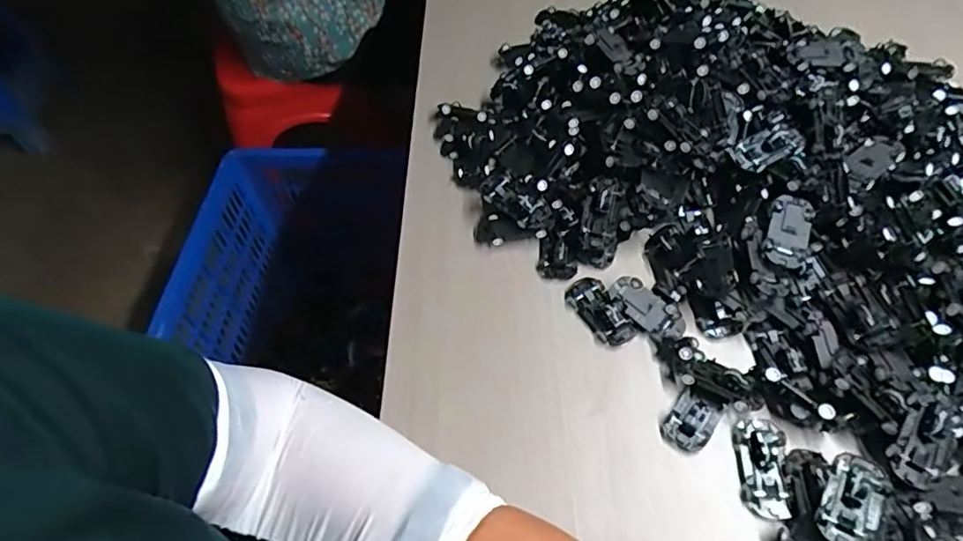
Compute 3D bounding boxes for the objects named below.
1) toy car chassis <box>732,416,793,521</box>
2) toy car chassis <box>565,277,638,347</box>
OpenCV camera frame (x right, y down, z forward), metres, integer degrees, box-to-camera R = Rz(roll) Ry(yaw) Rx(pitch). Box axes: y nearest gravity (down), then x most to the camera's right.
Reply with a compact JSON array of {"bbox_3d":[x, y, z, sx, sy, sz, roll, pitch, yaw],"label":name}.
[{"bbox_3d":[0.190,0.132,0.388,0.032,0.011,0.063,10,57,9],"label":"toy car chassis"},{"bbox_3d":[0.095,0.031,0.462,0.031,0.015,0.064,-25,58,-14],"label":"toy car chassis"}]

